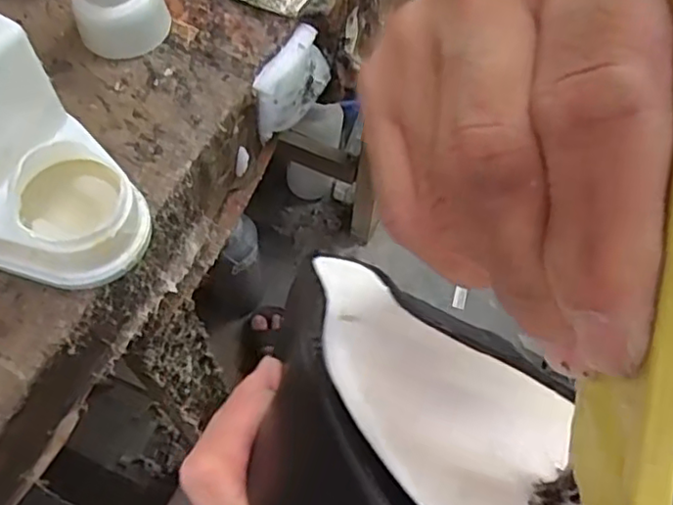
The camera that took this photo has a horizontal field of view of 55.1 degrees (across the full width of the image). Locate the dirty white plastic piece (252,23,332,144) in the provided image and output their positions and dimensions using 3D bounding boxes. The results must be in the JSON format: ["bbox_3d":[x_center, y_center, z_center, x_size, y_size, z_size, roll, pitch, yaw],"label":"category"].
[{"bbox_3d":[-0.036,-0.144,0.552,0.017,0.078,0.087,30,64,13],"label":"dirty white plastic piece"}]

